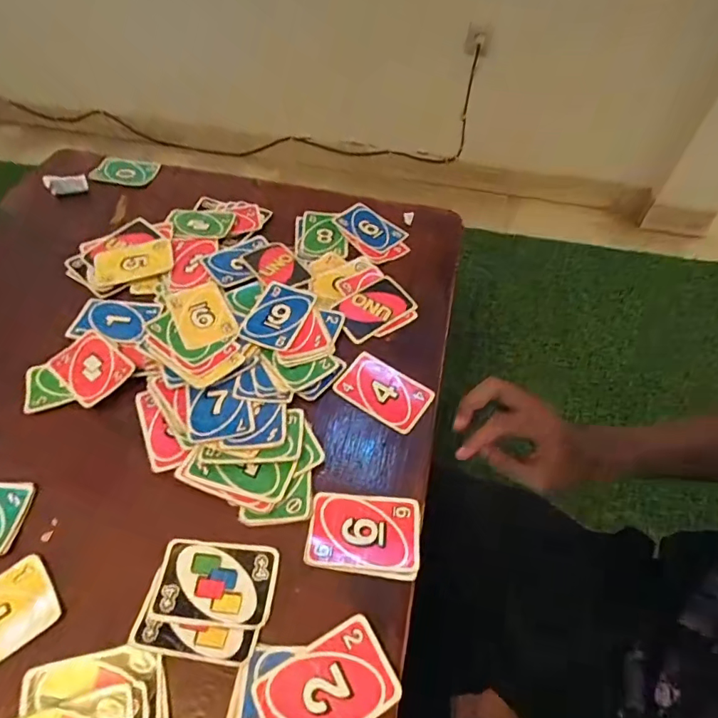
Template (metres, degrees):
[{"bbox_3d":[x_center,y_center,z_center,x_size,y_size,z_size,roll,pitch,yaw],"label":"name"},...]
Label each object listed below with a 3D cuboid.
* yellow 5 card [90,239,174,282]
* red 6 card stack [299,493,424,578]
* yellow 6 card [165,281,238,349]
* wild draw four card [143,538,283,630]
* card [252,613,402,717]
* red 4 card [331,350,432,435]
[{"bbox_3d":[-0.252,-0.109,0.523,0.086,0.004,0.051,-10,60,-6],"label":"yellow 5 card"},{"bbox_3d":[0.004,0.134,0.364,0.085,0.005,0.058,6,54,3],"label":"red 6 card stack"},{"bbox_3d":[-0.163,-0.046,0.481,0.053,0.005,0.088,-23,57,-17],"label":"yellow 6 card"},{"bbox_3d":[-0.104,0.161,0.342,0.084,0.004,0.053,5,54,2],"label":"wild draw four card"},{"bbox_3d":[-0.021,0.212,0.302,0.084,0.004,0.056,-26,54,-16],"label":"card"},{"bbox_3d":[0.024,0.030,0.441,0.083,0.004,0.055,29,60,18],"label":"red 4 card"}]

